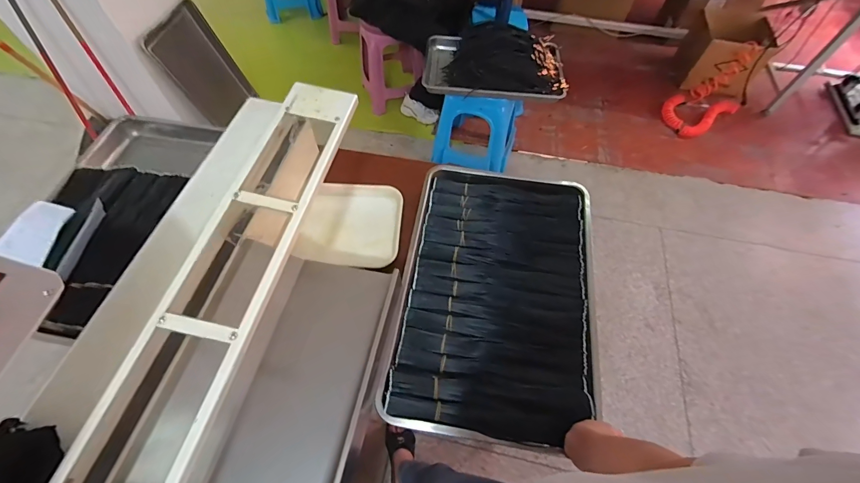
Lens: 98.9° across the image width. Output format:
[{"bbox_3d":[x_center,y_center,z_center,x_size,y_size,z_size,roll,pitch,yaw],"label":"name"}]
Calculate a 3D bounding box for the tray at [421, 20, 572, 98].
[{"bbox_3d":[0.270,-0.767,1.535,0.578,0.191,0.342,4,59,2],"label":"tray"}]

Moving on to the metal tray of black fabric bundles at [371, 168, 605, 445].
[{"bbox_3d":[0.142,0.085,0.776,0.383,0.045,0.578,8,59,4],"label":"metal tray of black fabric bundles"}]

